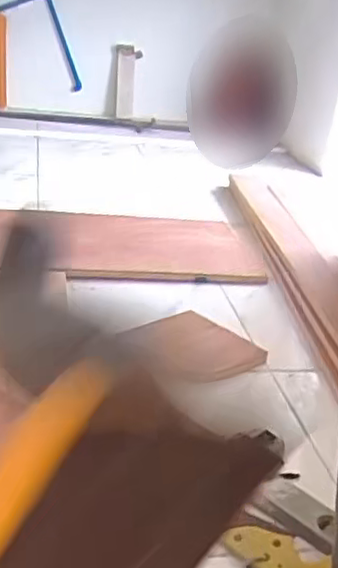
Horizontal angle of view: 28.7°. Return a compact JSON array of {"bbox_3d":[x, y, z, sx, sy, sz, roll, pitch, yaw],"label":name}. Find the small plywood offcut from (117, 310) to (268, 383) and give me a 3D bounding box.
[{"bbox_3d":[0.044,0.117,1.176,0.180,0.025,0.224,38,37,28],"label":"small plywood offcut"}]

